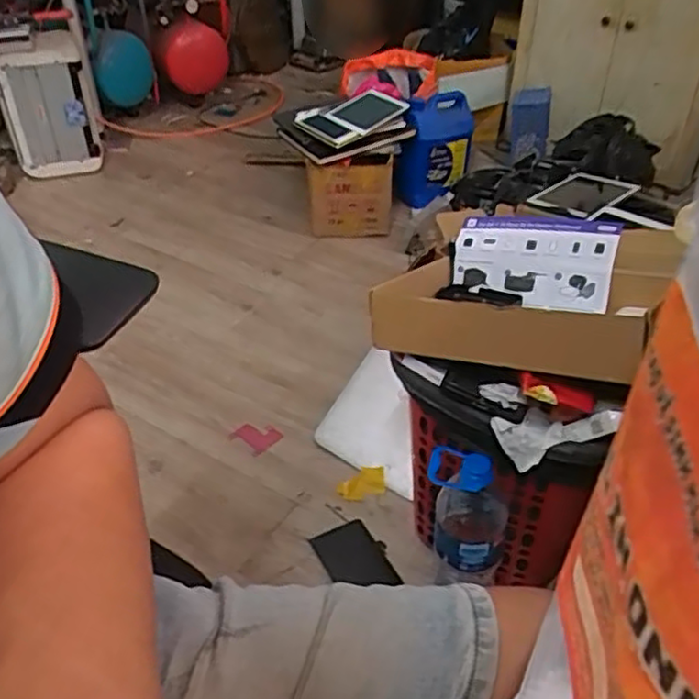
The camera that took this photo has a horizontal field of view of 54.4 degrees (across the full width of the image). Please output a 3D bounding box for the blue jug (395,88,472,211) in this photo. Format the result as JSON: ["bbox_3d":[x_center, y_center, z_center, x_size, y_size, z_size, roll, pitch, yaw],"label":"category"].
[{"bbox_3d":[0.223,-0.516,1.822,0.189,0.255,0.146,6,39,7],"label":"blue jug"}]

